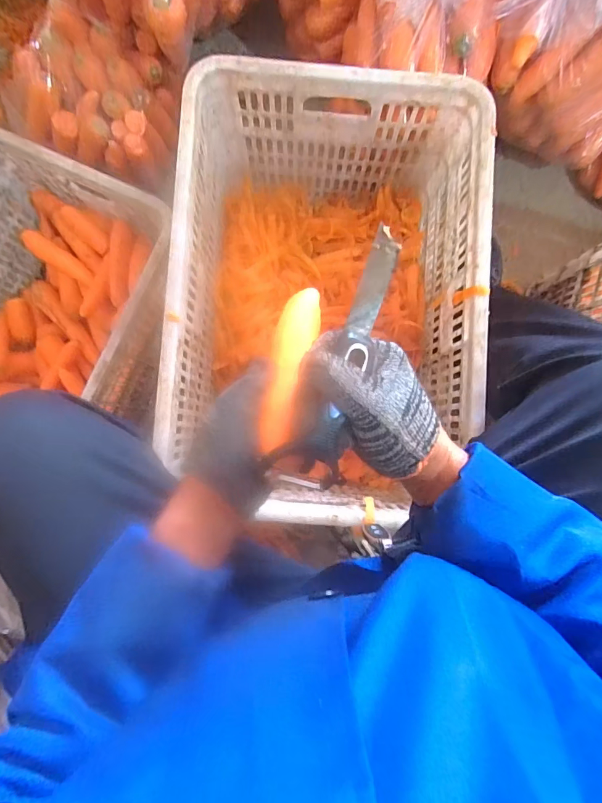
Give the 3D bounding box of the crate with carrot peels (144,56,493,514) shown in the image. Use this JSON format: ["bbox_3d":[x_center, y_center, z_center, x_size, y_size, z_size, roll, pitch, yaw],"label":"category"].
[{"bbox_3d":[0.034,-0.151,0.656,0.411,0.273,0.602,3,88,-1],"label":"crate with carrot peels"}]

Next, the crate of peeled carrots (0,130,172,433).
[{"bbox_3d":[-0.438,-0.107,0.680,0.350,0.235,0.510,23,87,0],"label":"crate of peeled carrots"}]

